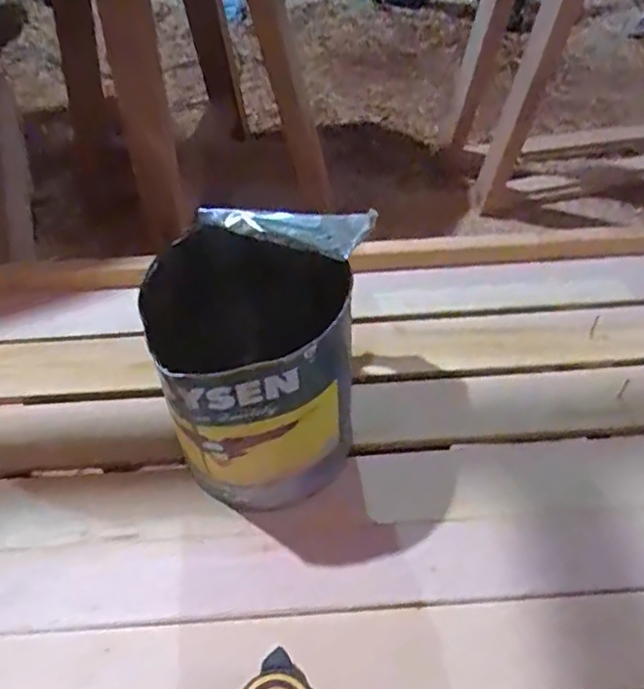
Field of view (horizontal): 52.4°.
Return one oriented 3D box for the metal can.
[{"bbox_3d":[-0.053,0.022,0.554,0.152,0.209,0.166,-2,50,2],"label":"metal can"}]

